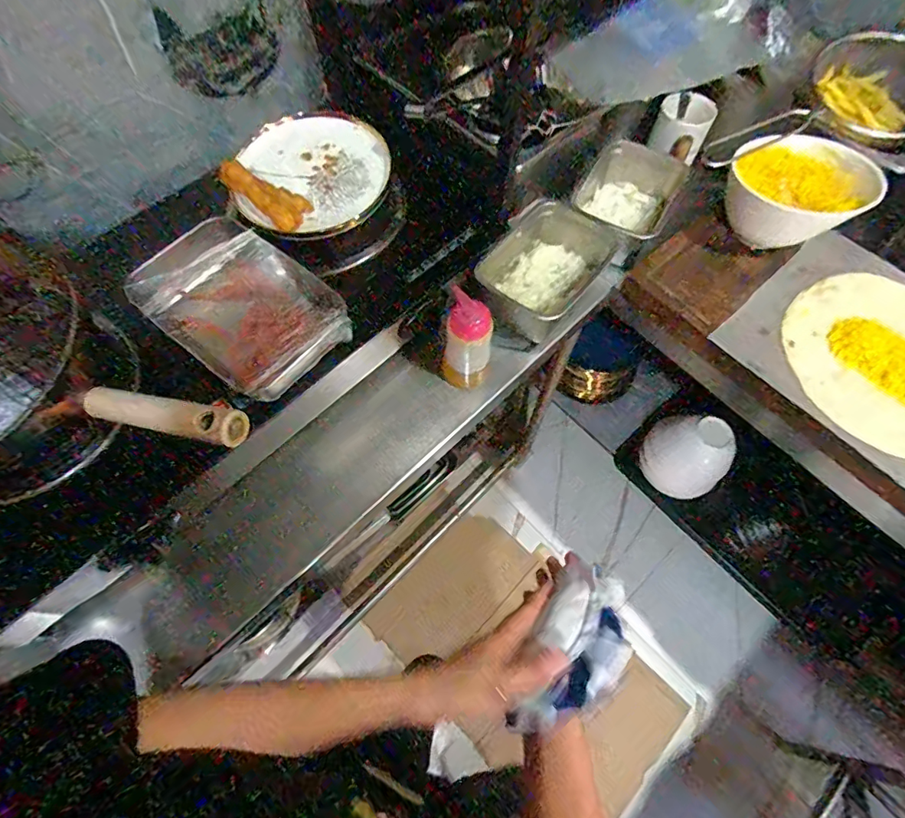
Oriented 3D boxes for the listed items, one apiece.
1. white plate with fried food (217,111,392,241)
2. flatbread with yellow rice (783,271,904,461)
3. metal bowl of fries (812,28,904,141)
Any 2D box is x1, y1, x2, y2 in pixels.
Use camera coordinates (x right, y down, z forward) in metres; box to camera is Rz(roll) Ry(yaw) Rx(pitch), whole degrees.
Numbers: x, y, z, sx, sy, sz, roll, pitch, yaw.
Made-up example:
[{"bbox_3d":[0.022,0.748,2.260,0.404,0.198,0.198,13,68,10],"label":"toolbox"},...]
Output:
[{"bbox_3d":[-0.178,-0.311,0.624,0.187,0.056,0.193,0,64,0],"label":"white plate with fried food"},{"bbox_3d":[0.551,-0.054,0.618,0.257,0.018,0.242,35,69,16],"label":"flatbread with yellow rice"},{"bbox_3d":[0.583,-0.435,0.673,0.155,0.057,0.159,0,64,0],"label":"metal bowl of fries"}]

